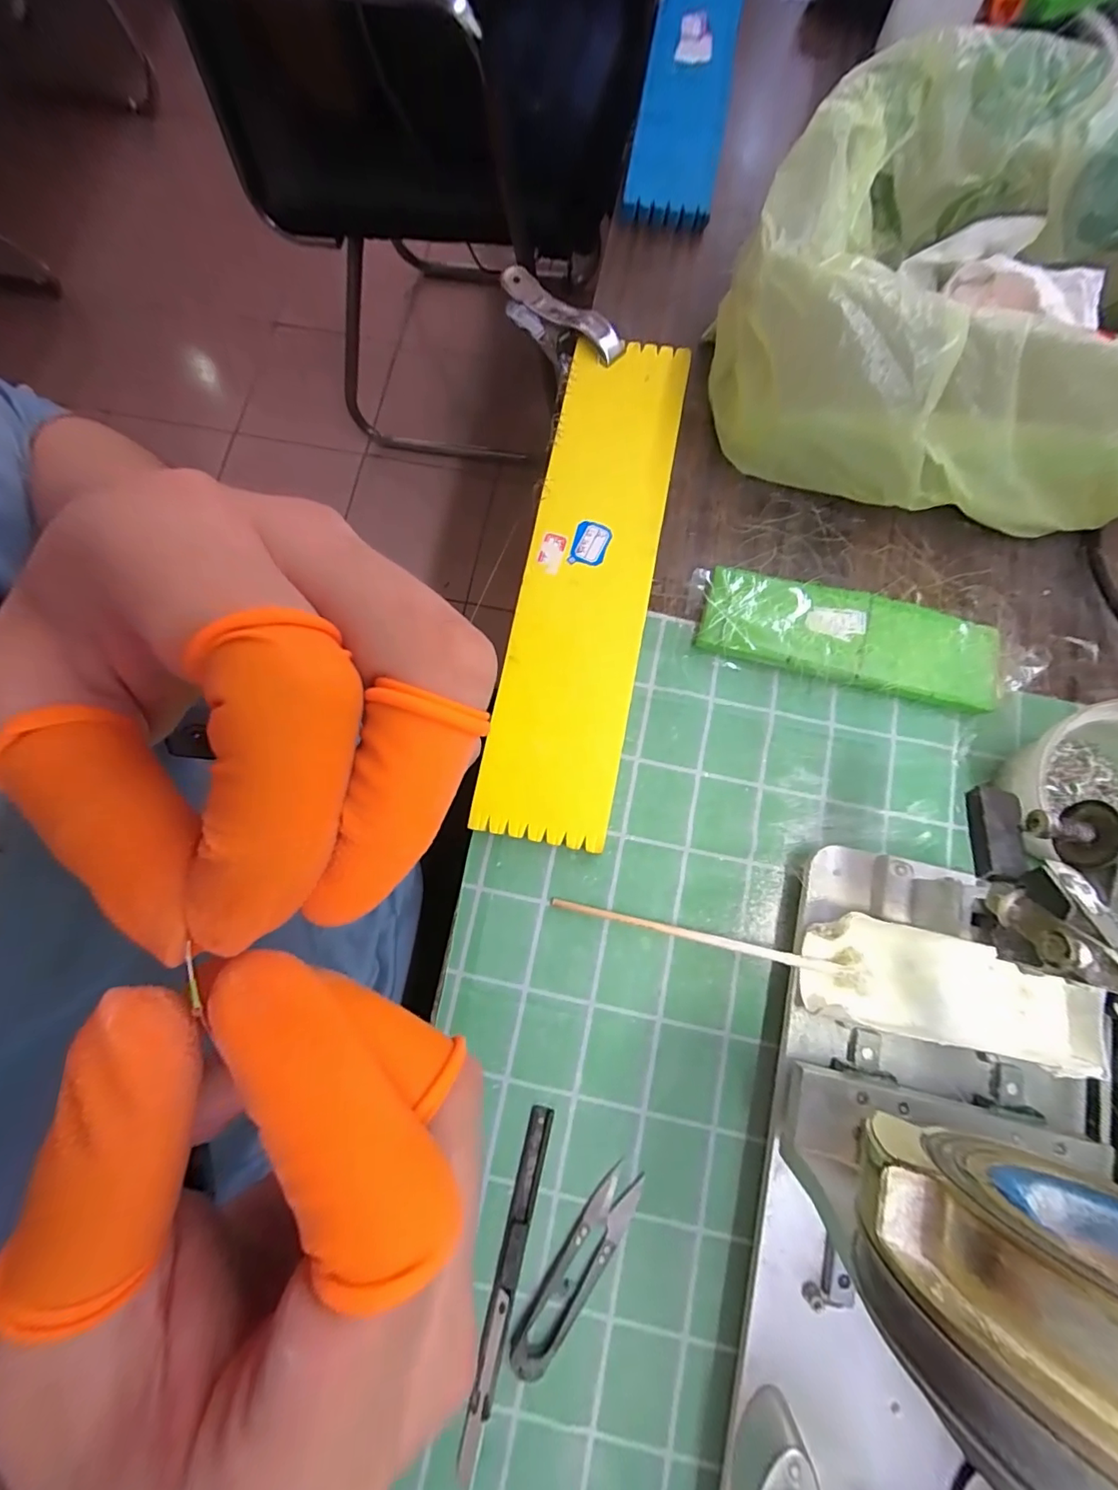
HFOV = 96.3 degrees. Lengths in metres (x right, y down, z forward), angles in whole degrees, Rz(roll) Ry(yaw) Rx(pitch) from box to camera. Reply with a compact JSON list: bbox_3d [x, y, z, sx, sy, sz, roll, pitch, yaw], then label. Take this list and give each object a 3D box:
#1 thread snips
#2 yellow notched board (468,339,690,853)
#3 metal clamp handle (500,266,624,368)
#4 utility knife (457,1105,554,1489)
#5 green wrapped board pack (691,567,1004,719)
[{"bbox_3d":[0.010,0.267,0.255,0.024,0.010,0.097,35,82,7],"label":"thread snips"},{"bbox_3d":[0.018,-0.111,0.317,0.078,0.006,0.336,10,80,5],"label":"yellow notched board"},{"bbox_3d":[0.002,-0.315,0.363,0.021,0.026,0.119,-40,81,-6],"label":"metal clamp handle"},{"bbox_3d":[-0.027,0.275,0.254,0.012,0.008,0.159,13,80,3],"label":"utility knife"},{"bbox_3d":[0.180,-0.068,0.314,0.179,0.015,0.058,13,80,3],"label":"green wrapped board pack"}]

